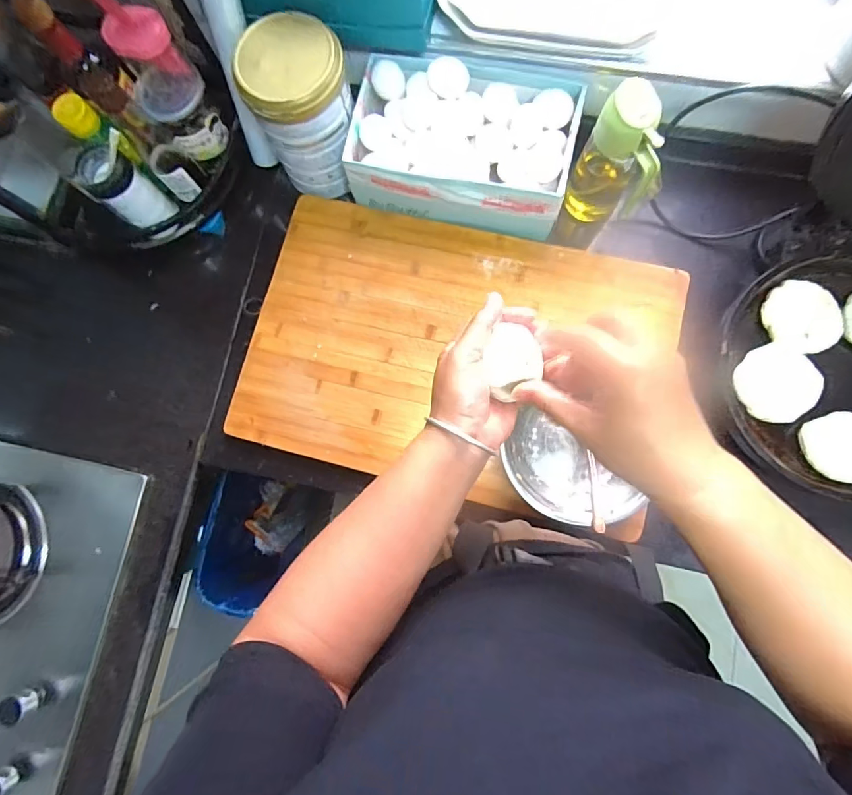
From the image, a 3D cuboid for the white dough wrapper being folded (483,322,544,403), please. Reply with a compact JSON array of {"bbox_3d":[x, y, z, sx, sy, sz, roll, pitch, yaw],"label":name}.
[{"bbox_3d":[0.069,-0.028,0.352,0.043,0.019,0.054,-2,81,3],"label":"white dough wrapper being folded"}]

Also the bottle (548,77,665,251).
[{"bbox_3d":[0.230,-0.277,0.575,0.088,0.218,0.076,21,83,7],"label":"bottle"}]

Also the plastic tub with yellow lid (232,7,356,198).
[{"bbox_3d":[-0.151,-0.361,0.585,0.117,0.163,0.121,-1,81,4],"label":"plastic tub with yellow lid"}]

